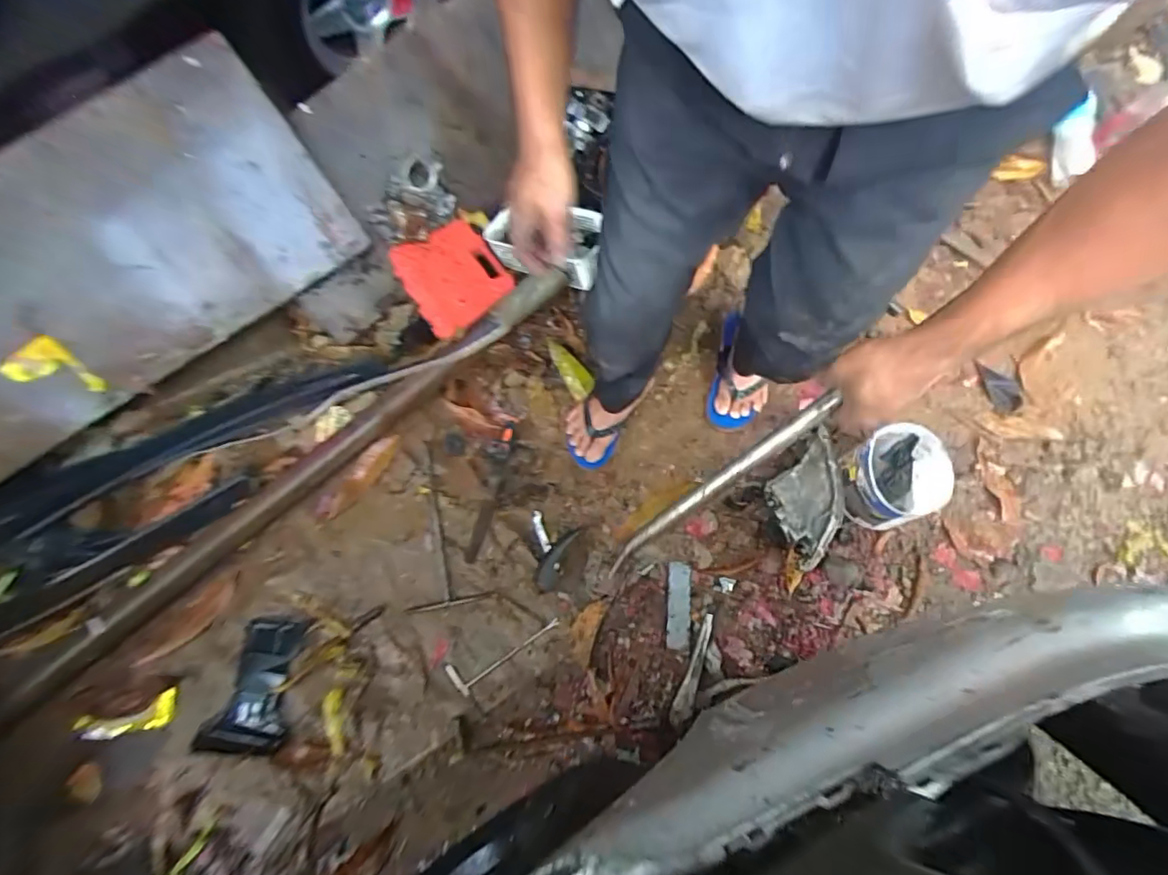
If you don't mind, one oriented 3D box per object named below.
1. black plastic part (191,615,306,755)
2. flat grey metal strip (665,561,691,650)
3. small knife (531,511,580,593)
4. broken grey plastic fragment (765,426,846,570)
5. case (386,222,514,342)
[{"bbox_3d":[-0.580,0.430,0.986,0.143,0.042,0.218,3,73,2],"label":"black plastic part"},{"bbox_3d":[0.172,0.306,1.039,0.041,0.005,0.151,4,73,3],"label":"flat grey metal strip"},{"bbox_3d":[-0.076,0.213,1.058,0.089,0.021,0.127,21,74,8],"label":"small knife"},{"bbox_3d":[0.415,0.111,1.034,0.144,0.040,0.227,34,77,11],"label":"broken grey plastic fragment"},{"bbox_3d":[-0.274,-0.340,1.192,0.202,0.047,0.249,-36,75,-9],"label":"case"}]

